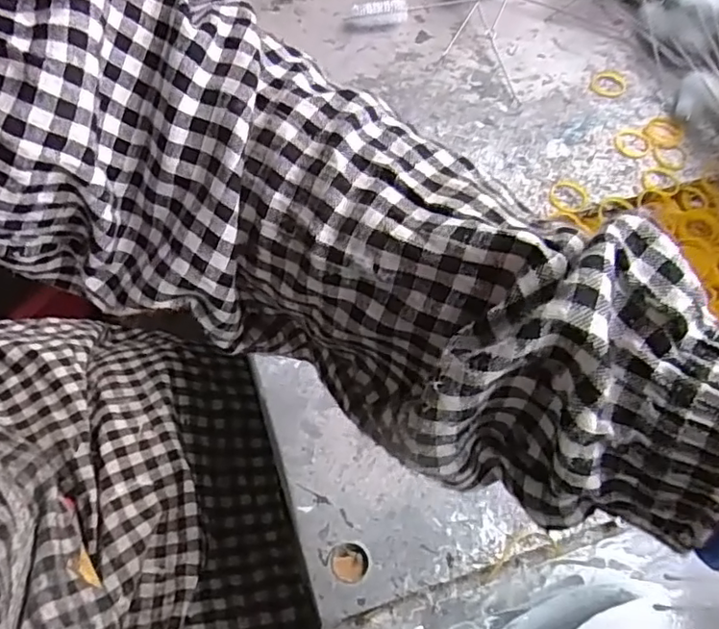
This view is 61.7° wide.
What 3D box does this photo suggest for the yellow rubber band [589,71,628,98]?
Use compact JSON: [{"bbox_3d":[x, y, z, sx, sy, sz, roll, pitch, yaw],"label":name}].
[{"bbox_3d":[0.215,-0.198,0.520,0.030,0.004,0.033,2,60,-3],"label":"yellow rubber band"}]

